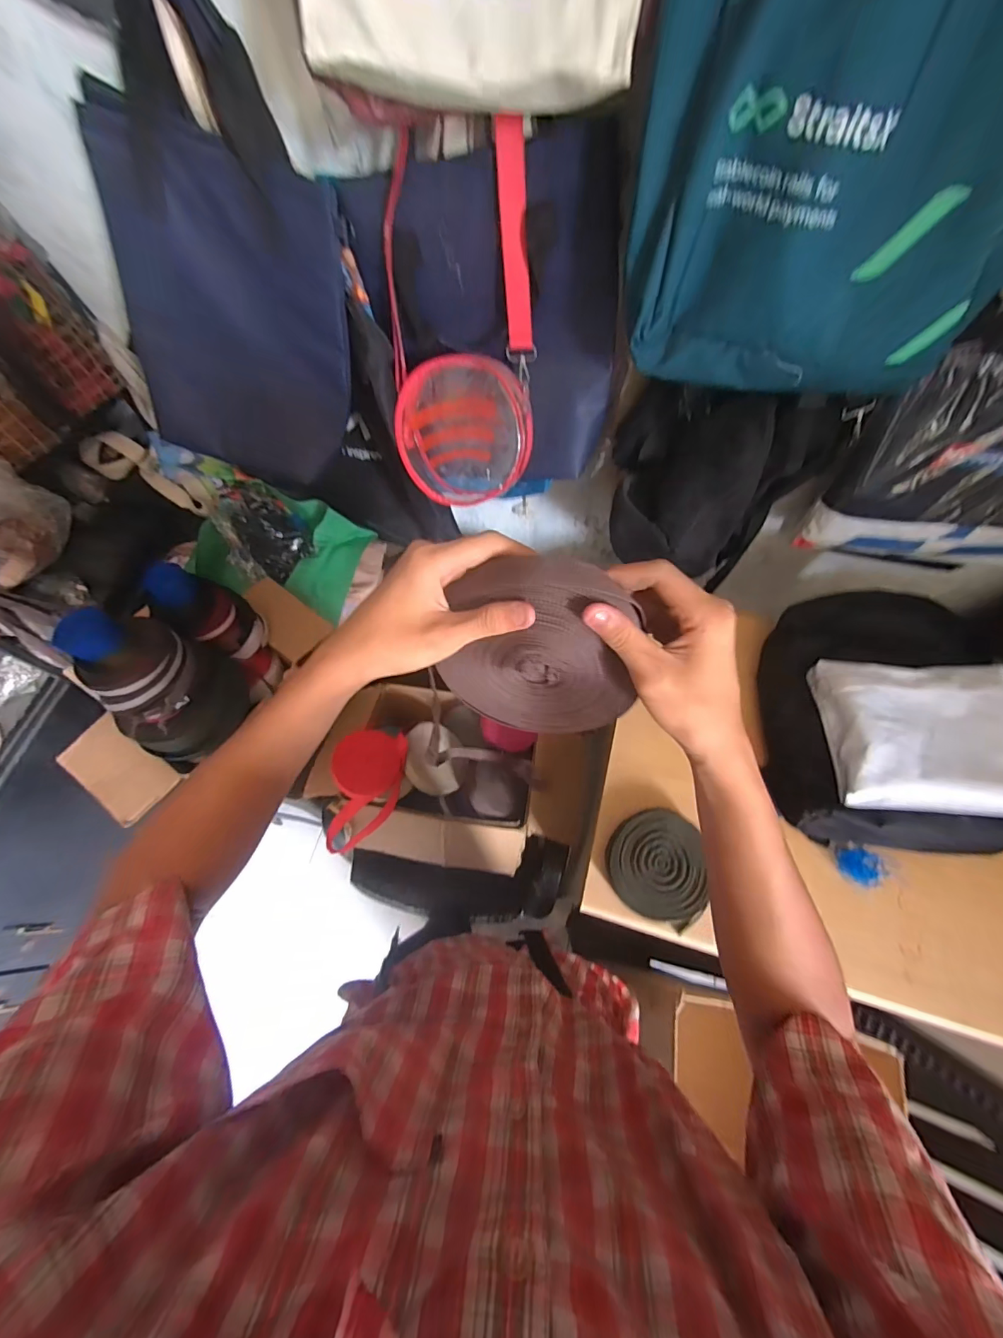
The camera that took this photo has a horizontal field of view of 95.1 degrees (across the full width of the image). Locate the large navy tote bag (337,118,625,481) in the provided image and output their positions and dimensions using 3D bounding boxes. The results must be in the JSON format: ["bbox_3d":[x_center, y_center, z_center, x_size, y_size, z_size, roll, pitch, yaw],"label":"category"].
[{"bbox_3d":[-0.010,-0.466,0.663,0.343,0.372,0.052,1,48,11],"label":"large navy tote bag"}]

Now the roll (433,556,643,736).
[{"bbox_3d":[0.030,-0.012,0.308,0.128,0.139,0.024,16,46,0],"label":"roll"}]

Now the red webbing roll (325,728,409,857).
[{"bbox_3d":[-0.265,0.239,0.903,0.136,0.098,0.230,7,64,4],"label":"red webbing roll"}]

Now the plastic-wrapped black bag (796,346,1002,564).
[{"bbox_3d":[0.703,-0.280,0.669,0.358,0.293,0.061,7,64,4],"label":"plastic-wrapped black bag"}]

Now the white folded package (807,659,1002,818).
[{"bbox_3d":[0.608,0.092,0.655,0.244,0.063,0.219,4,64,3],"label":"white folded package"}]

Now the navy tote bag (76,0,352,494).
[{"bbox_3d":[-0.391,-0.543,0.646,0.367,0.503,0.058,24,39,-5],"label":"navy tote bag"}]

